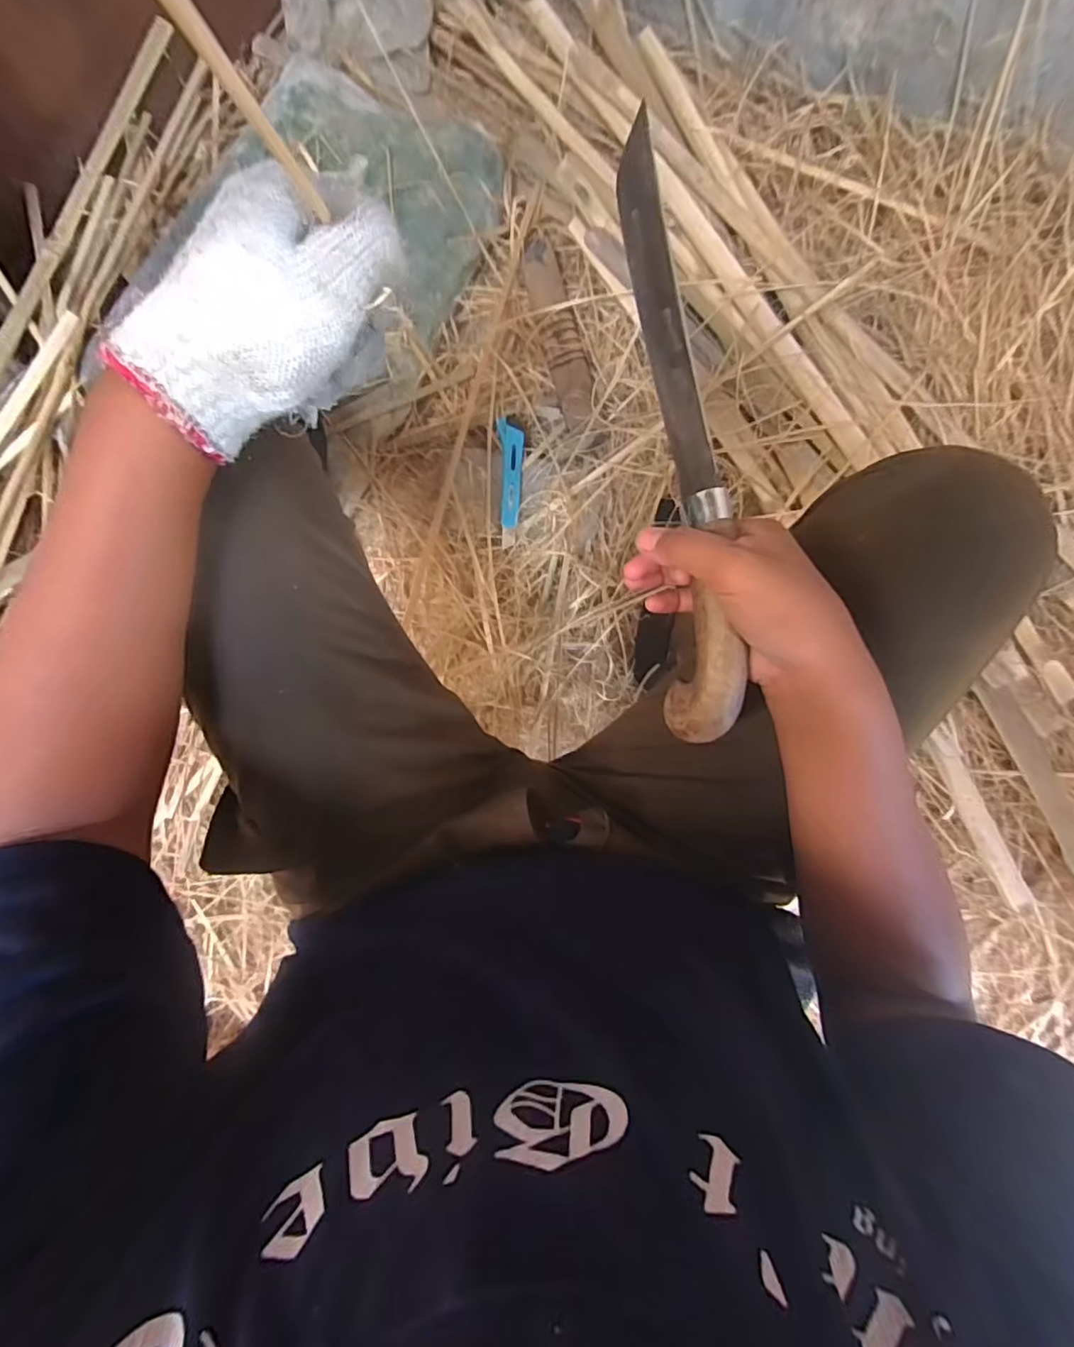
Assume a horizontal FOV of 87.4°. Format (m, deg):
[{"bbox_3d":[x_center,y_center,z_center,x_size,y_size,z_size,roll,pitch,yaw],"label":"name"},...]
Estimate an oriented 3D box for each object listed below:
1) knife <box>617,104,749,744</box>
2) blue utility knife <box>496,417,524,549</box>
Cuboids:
[{"bbox_3d":[0.083,-0.149,0.343,0.034,0.048,0.375,-5,84,-3],"label":"knife"},{"bbox_3d":[-0.033,-0.246,0.725,0.032,0.010,0.166,0,87,-3],"label":"blue utility knife"}]

